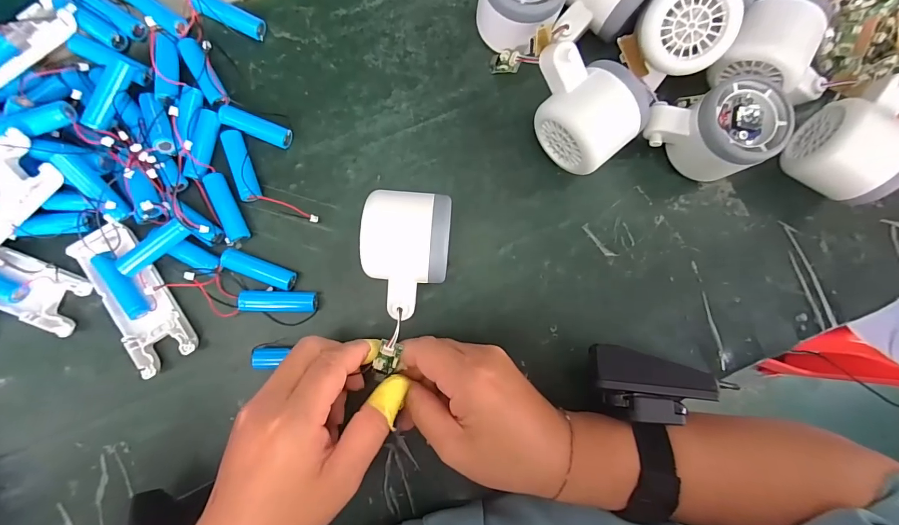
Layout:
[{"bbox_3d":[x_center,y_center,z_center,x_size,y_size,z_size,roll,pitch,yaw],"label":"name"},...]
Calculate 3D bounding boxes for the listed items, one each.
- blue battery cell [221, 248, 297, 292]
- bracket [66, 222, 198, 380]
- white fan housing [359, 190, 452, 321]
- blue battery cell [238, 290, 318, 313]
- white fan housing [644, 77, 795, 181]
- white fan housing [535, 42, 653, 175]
[{"bbox_3d":[-0.135,0.006,0.281,0.050,0.015,0.015,22,86,-1],"label":"blue battery cell"},{"bbox_3d":[-0.217,0.026,0.270,0.040,0.017,0.100,-31,89,-4],"label":"bracket"},{"bbox_3d":[-0.029,-0.004,0.262,0.053,0.062,0.080,4,87,-3],"label":"white fan housing"},{"bbox_3d":[-0.120,0.028,0.278,0.048,0.017,0.014,2,87,-3],"label":"blue battery cell"},{"bbox_3d":[0.182,-0.089,0.281,0.080,0.053,0.061,-17,88,-4],"label":"white fan housing"},{"bbox_3d":[0.089,-0.106,0.273,0.053,0.062,0.080,-43,89,-4],"label":"white fan housing"}]

